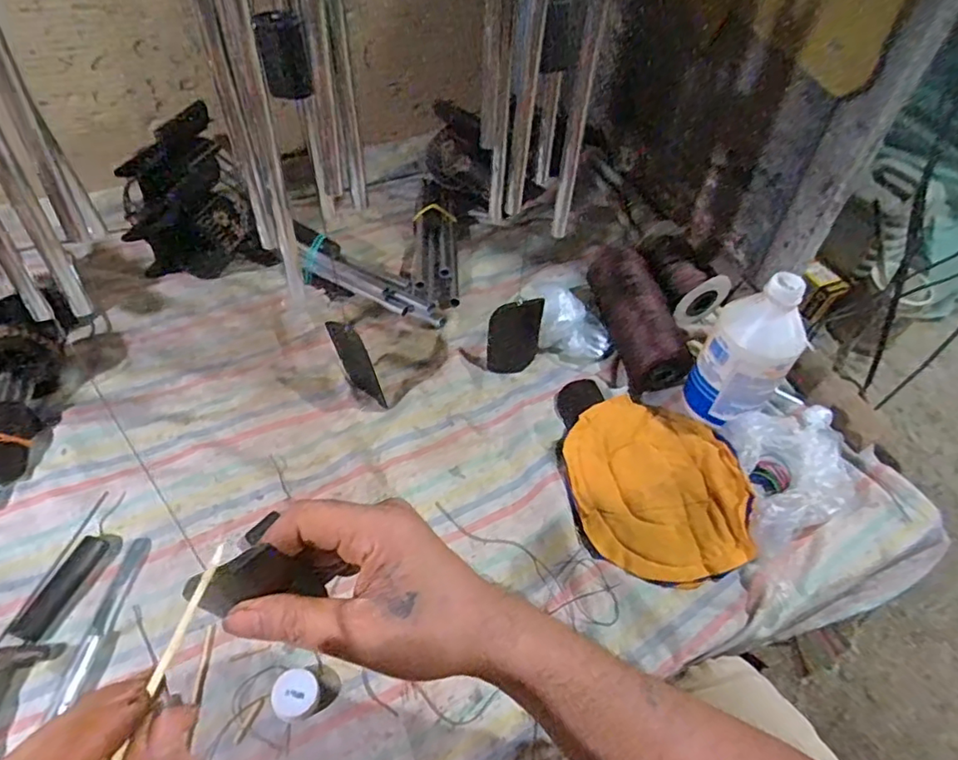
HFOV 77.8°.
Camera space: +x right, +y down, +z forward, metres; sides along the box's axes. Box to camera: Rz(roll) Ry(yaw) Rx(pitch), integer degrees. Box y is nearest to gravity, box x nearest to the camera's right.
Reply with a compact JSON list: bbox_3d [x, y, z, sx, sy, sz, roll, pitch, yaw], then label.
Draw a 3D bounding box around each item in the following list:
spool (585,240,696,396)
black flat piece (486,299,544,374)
[{"bbox_3d":[0.164,-0.069,0.622,0.060,0.059,0.171,-10,52,-13],"label":"spool"},{"bbox_3d":[0.035,-0.043,0.583,0.050,0.087,0.011,2,38,-1],"label":"black flat piece"}]

